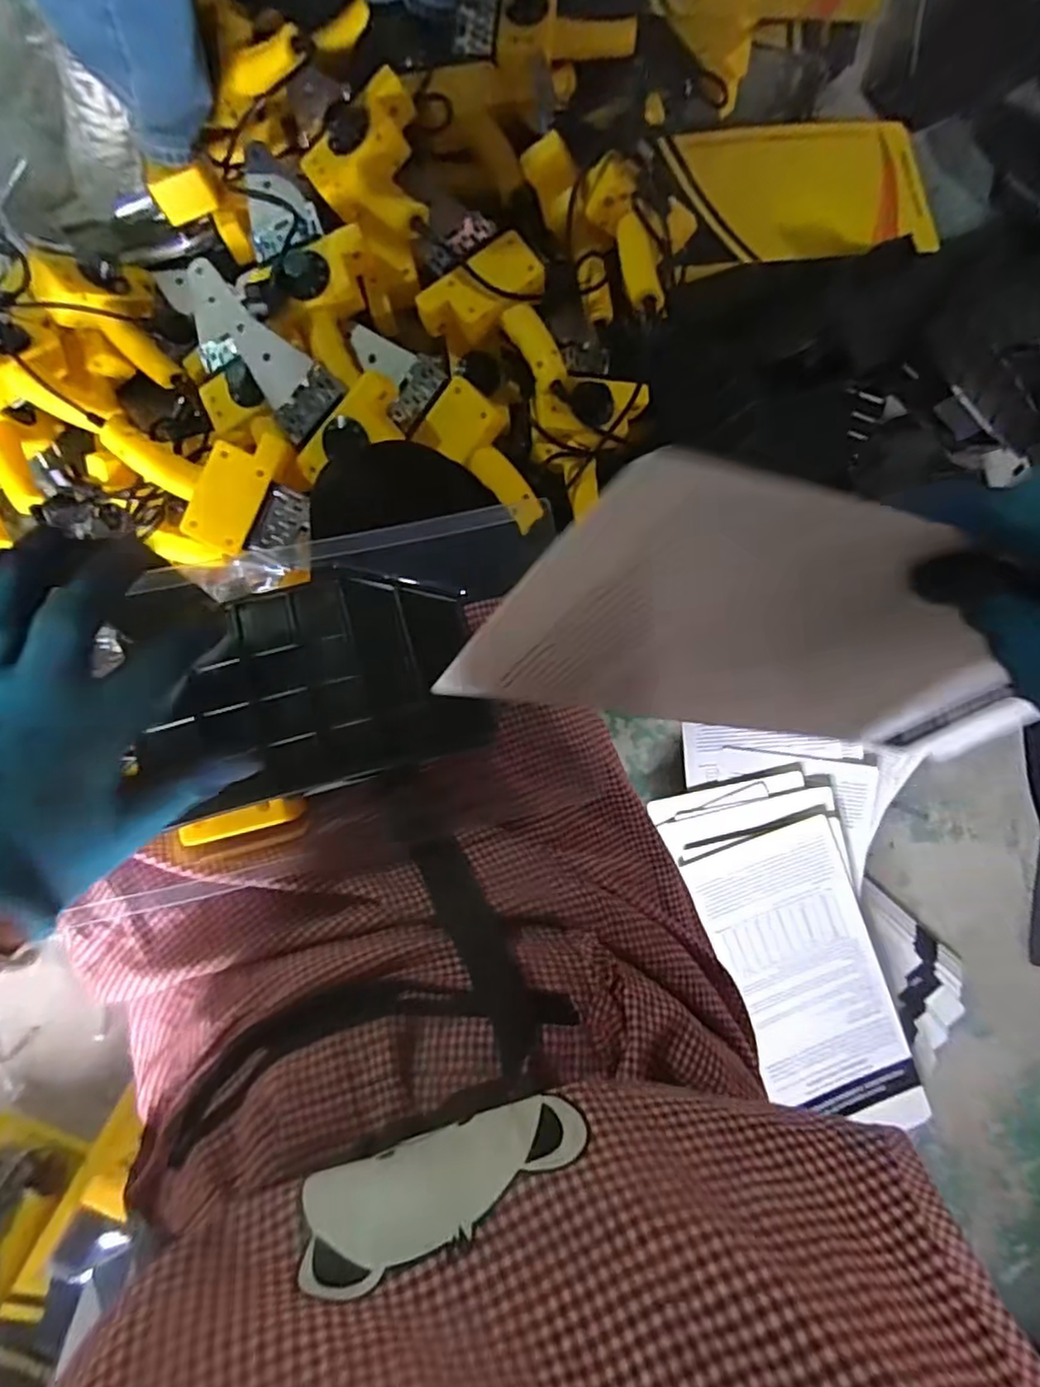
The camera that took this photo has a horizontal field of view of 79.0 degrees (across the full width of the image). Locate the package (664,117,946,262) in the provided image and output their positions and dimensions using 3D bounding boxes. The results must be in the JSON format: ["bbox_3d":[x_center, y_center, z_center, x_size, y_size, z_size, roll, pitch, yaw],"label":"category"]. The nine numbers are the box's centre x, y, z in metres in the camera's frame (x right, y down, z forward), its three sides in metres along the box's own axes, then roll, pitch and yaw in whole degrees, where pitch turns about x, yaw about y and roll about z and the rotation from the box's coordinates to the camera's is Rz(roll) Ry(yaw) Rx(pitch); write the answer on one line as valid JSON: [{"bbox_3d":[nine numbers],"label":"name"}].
[{"bbox_3d":[0.345,-0.600,0.758,0.320,0.046,0.185,-8,89,-1],"label":"package"}]

